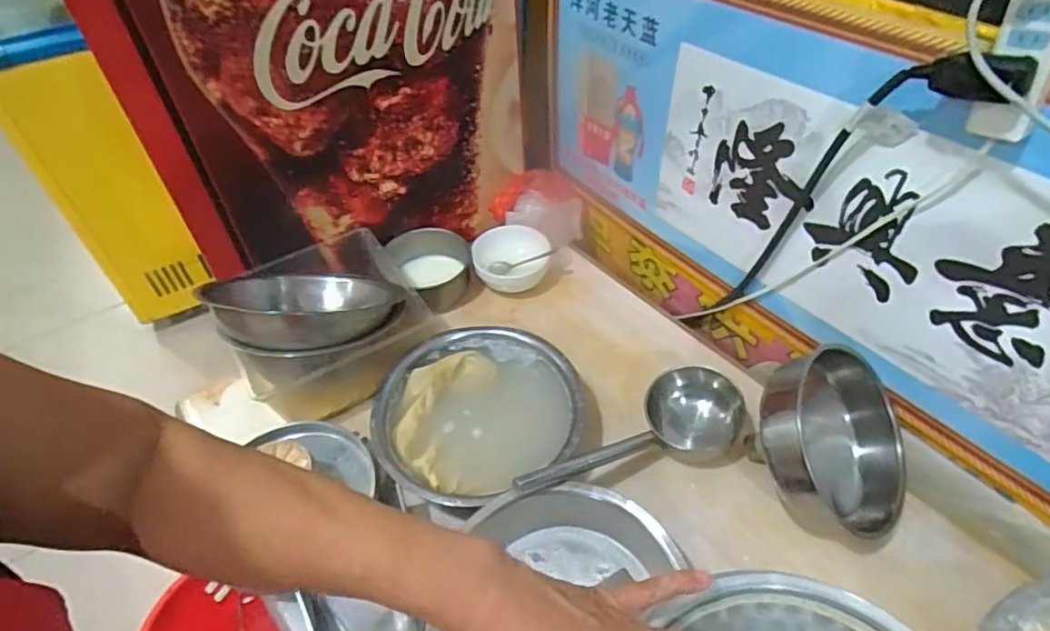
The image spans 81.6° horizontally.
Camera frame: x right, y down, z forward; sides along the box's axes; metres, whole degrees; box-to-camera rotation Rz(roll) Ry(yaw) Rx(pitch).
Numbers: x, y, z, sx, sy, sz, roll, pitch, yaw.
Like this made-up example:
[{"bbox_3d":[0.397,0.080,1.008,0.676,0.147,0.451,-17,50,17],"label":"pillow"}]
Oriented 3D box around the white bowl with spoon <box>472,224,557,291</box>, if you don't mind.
[{"bbox_3d":[-0.024,-0.109,1.228,0.154,0.074,0.146,-2,46,2],"label":"white bowl with spoon"}]

